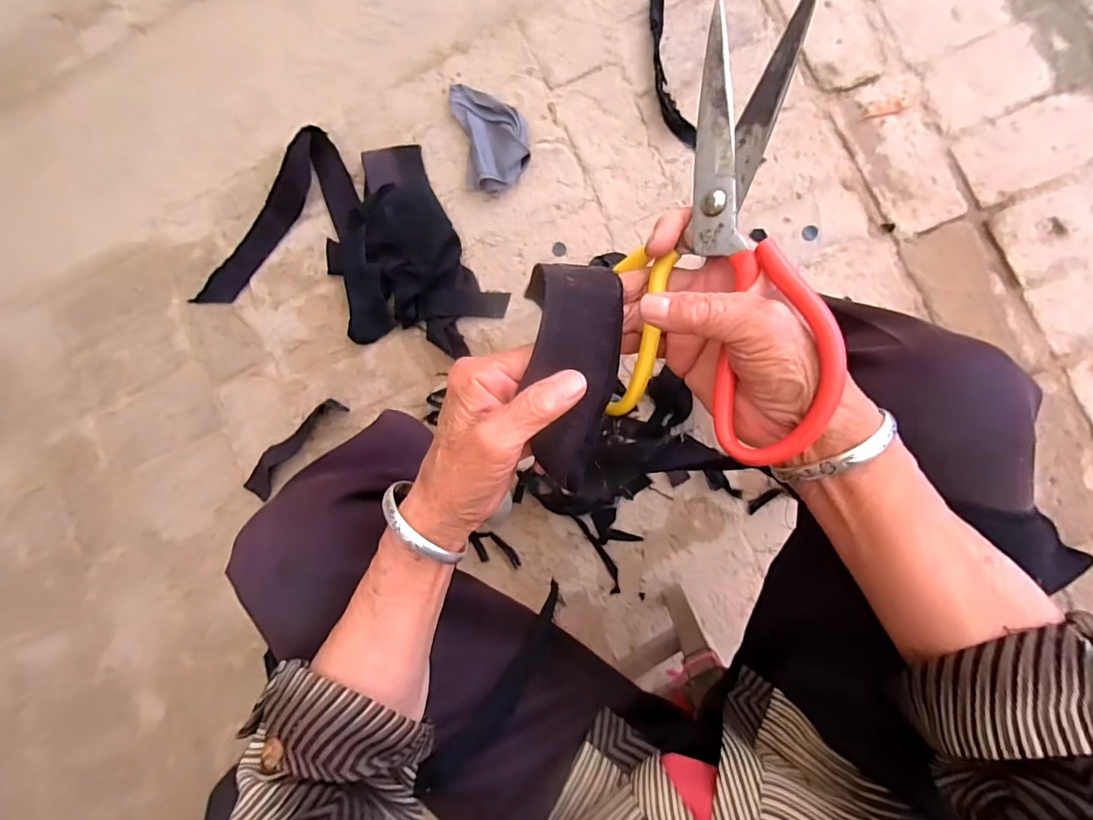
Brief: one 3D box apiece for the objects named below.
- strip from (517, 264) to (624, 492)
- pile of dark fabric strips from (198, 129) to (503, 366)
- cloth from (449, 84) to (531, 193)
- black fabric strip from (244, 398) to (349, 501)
[{"bbox_3d":[0.013,-0.018,0.257,0.051,0.015,0.118,3,99,-16],"label":"strip"},{"bbox_3d":[-0.323,-0.282,0.776,0.506,0.064,0.328,17,92,7],"label":"pile of dark fabric strips"},{"bbox_3d":[-0.089,-0.447,0.760,0.111,0.036,0.183,-11,88,7],"label":"cloth"},{"bbox_3d":[-0.431,0.066,0.807,0.228,0.016,0.055,-41,85,5],"label":"black fabric strip"}]

